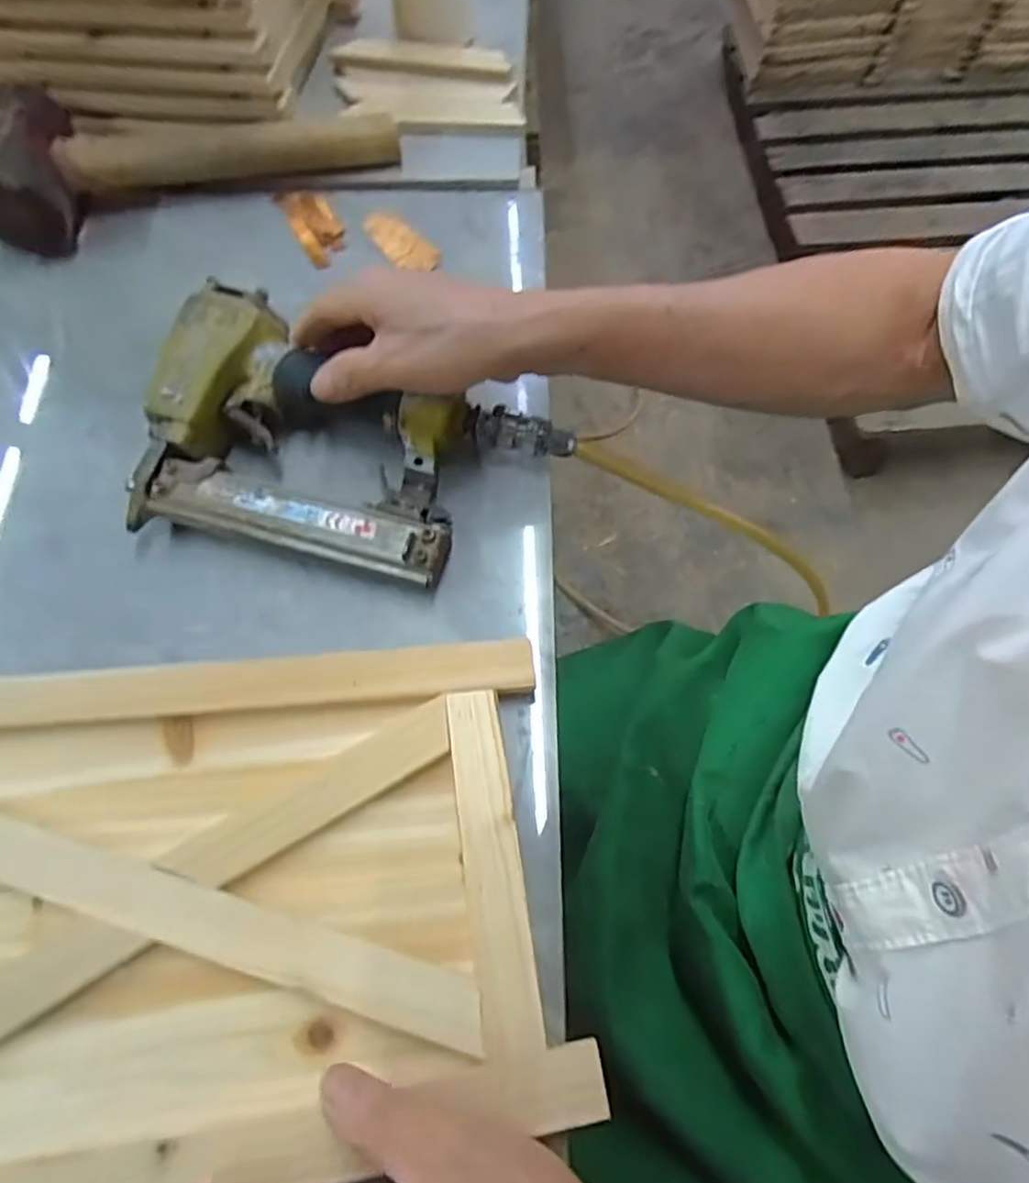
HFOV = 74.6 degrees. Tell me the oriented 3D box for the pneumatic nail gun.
[{"bbox_3d":[-0.088,-0.085,0.378,0.224,0.047,0.144,10,66,4],"label":"pneumatic nail gun"}]

